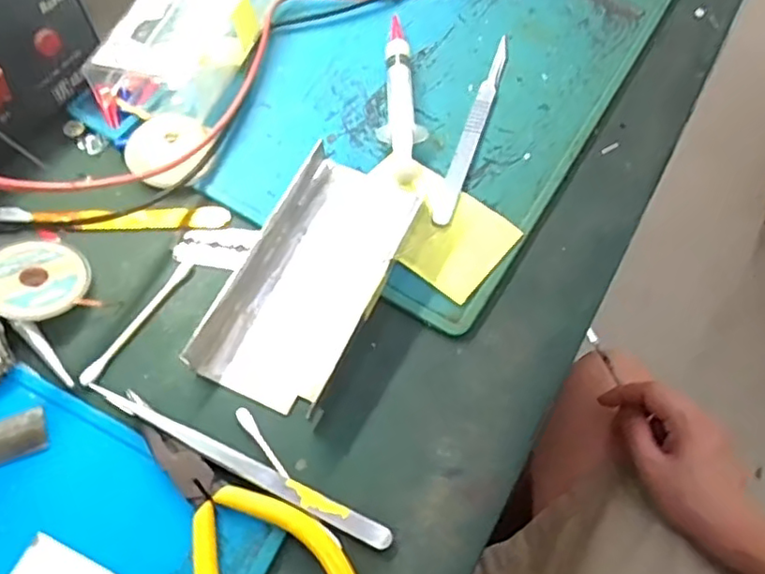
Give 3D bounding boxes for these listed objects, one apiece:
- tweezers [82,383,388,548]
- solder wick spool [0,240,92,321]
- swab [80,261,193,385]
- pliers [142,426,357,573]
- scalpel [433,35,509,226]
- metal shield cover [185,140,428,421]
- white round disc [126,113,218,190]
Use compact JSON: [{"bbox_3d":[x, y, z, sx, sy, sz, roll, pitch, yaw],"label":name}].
[{"bbox_3d":[-0.058,0.072,0.255,0.133,0.010,0.009,25,66,10],"label":"tweezers"},{"bbox_3d":[-0.159,-0.005,0.288,0.044,0.004,0.043,9,53,-12],"label":"solder wick spool"},{"bbox_3d":[-0.112,0.015,0.289,0.007,0.004,0.071,28,67,11],"label":"swab"},{"bbox_3d":[-0.055,0.095,0.241,0.052,0.012,0.107,-38,71,-18],"label":"pliers"},{"bbox_3d":[0.050,-0.087,0.335,0.010,0.004,0.132,18,65,7],"label":"scalpel"},{"bbox_3d":[-0.033,-0.010,0.291,0.065,0.017,0.125,25,66,10],"label":"metal shield cover"},{"bbox_3d":[-0.108,-0.069,0.320,0.041,0.013,0.040,1,64,-2],"label":"white round disc"}]

